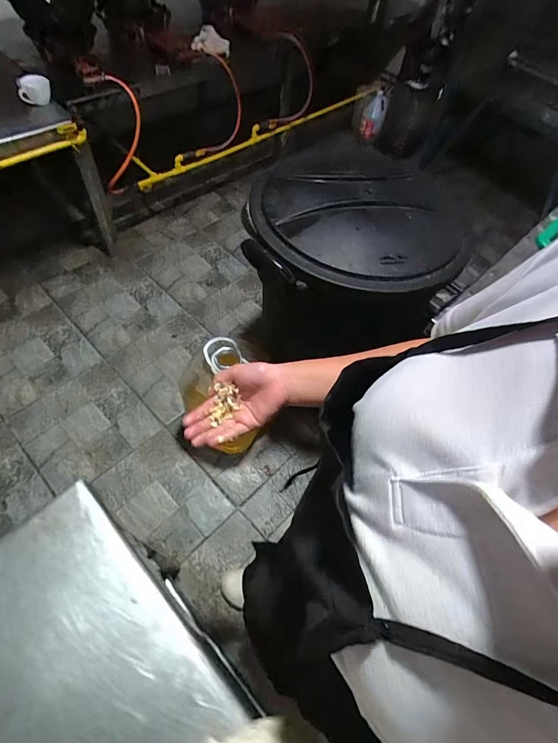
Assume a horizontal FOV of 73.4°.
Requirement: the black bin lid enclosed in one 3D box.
[{"bbox_3d":[0.209,-0.401,0.920,0.526,0.056,0.504,2,57,-3],"label":"black bin lid"}]

